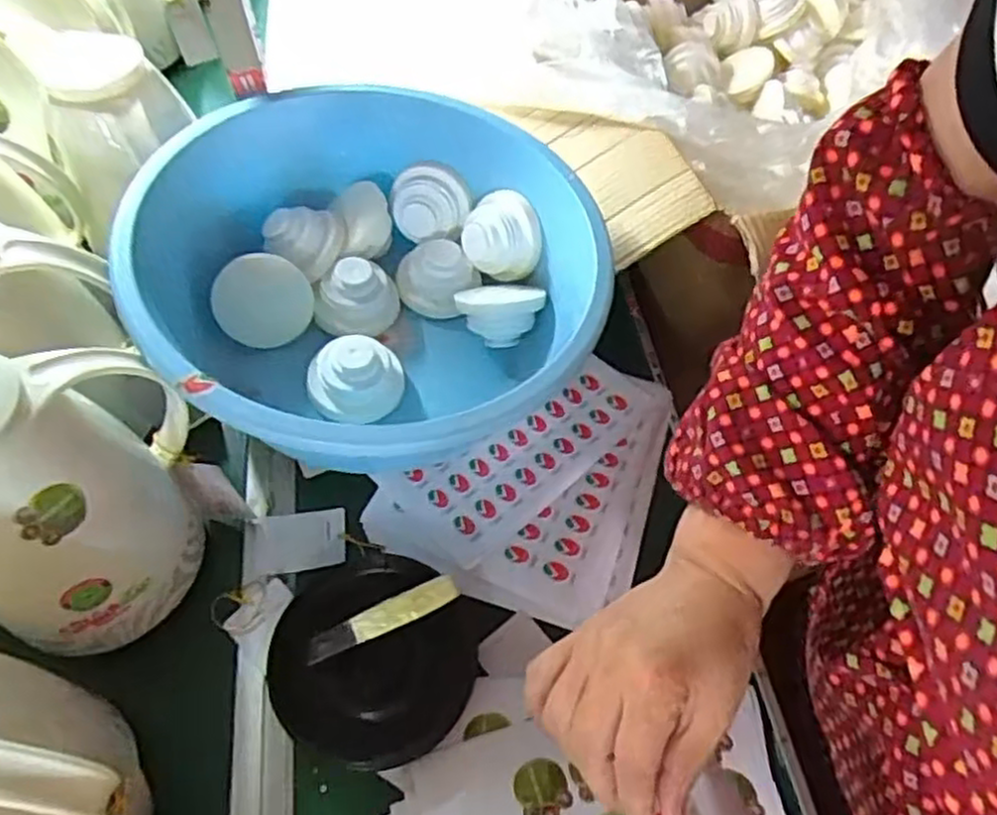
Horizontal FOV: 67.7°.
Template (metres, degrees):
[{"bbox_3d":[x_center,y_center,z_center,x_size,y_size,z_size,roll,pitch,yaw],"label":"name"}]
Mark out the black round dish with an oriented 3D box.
[{"bbox_3d":[-0.087,0.169,0.508,0.133,0.030,0.132,0,55,1],"label":"black round dish"}]

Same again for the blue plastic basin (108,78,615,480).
[{"bbox_3d":[-0.096,-0.096,0.607,0.342,0.156,0.342,0,55,1],"label":"blue plastic basin"}]

